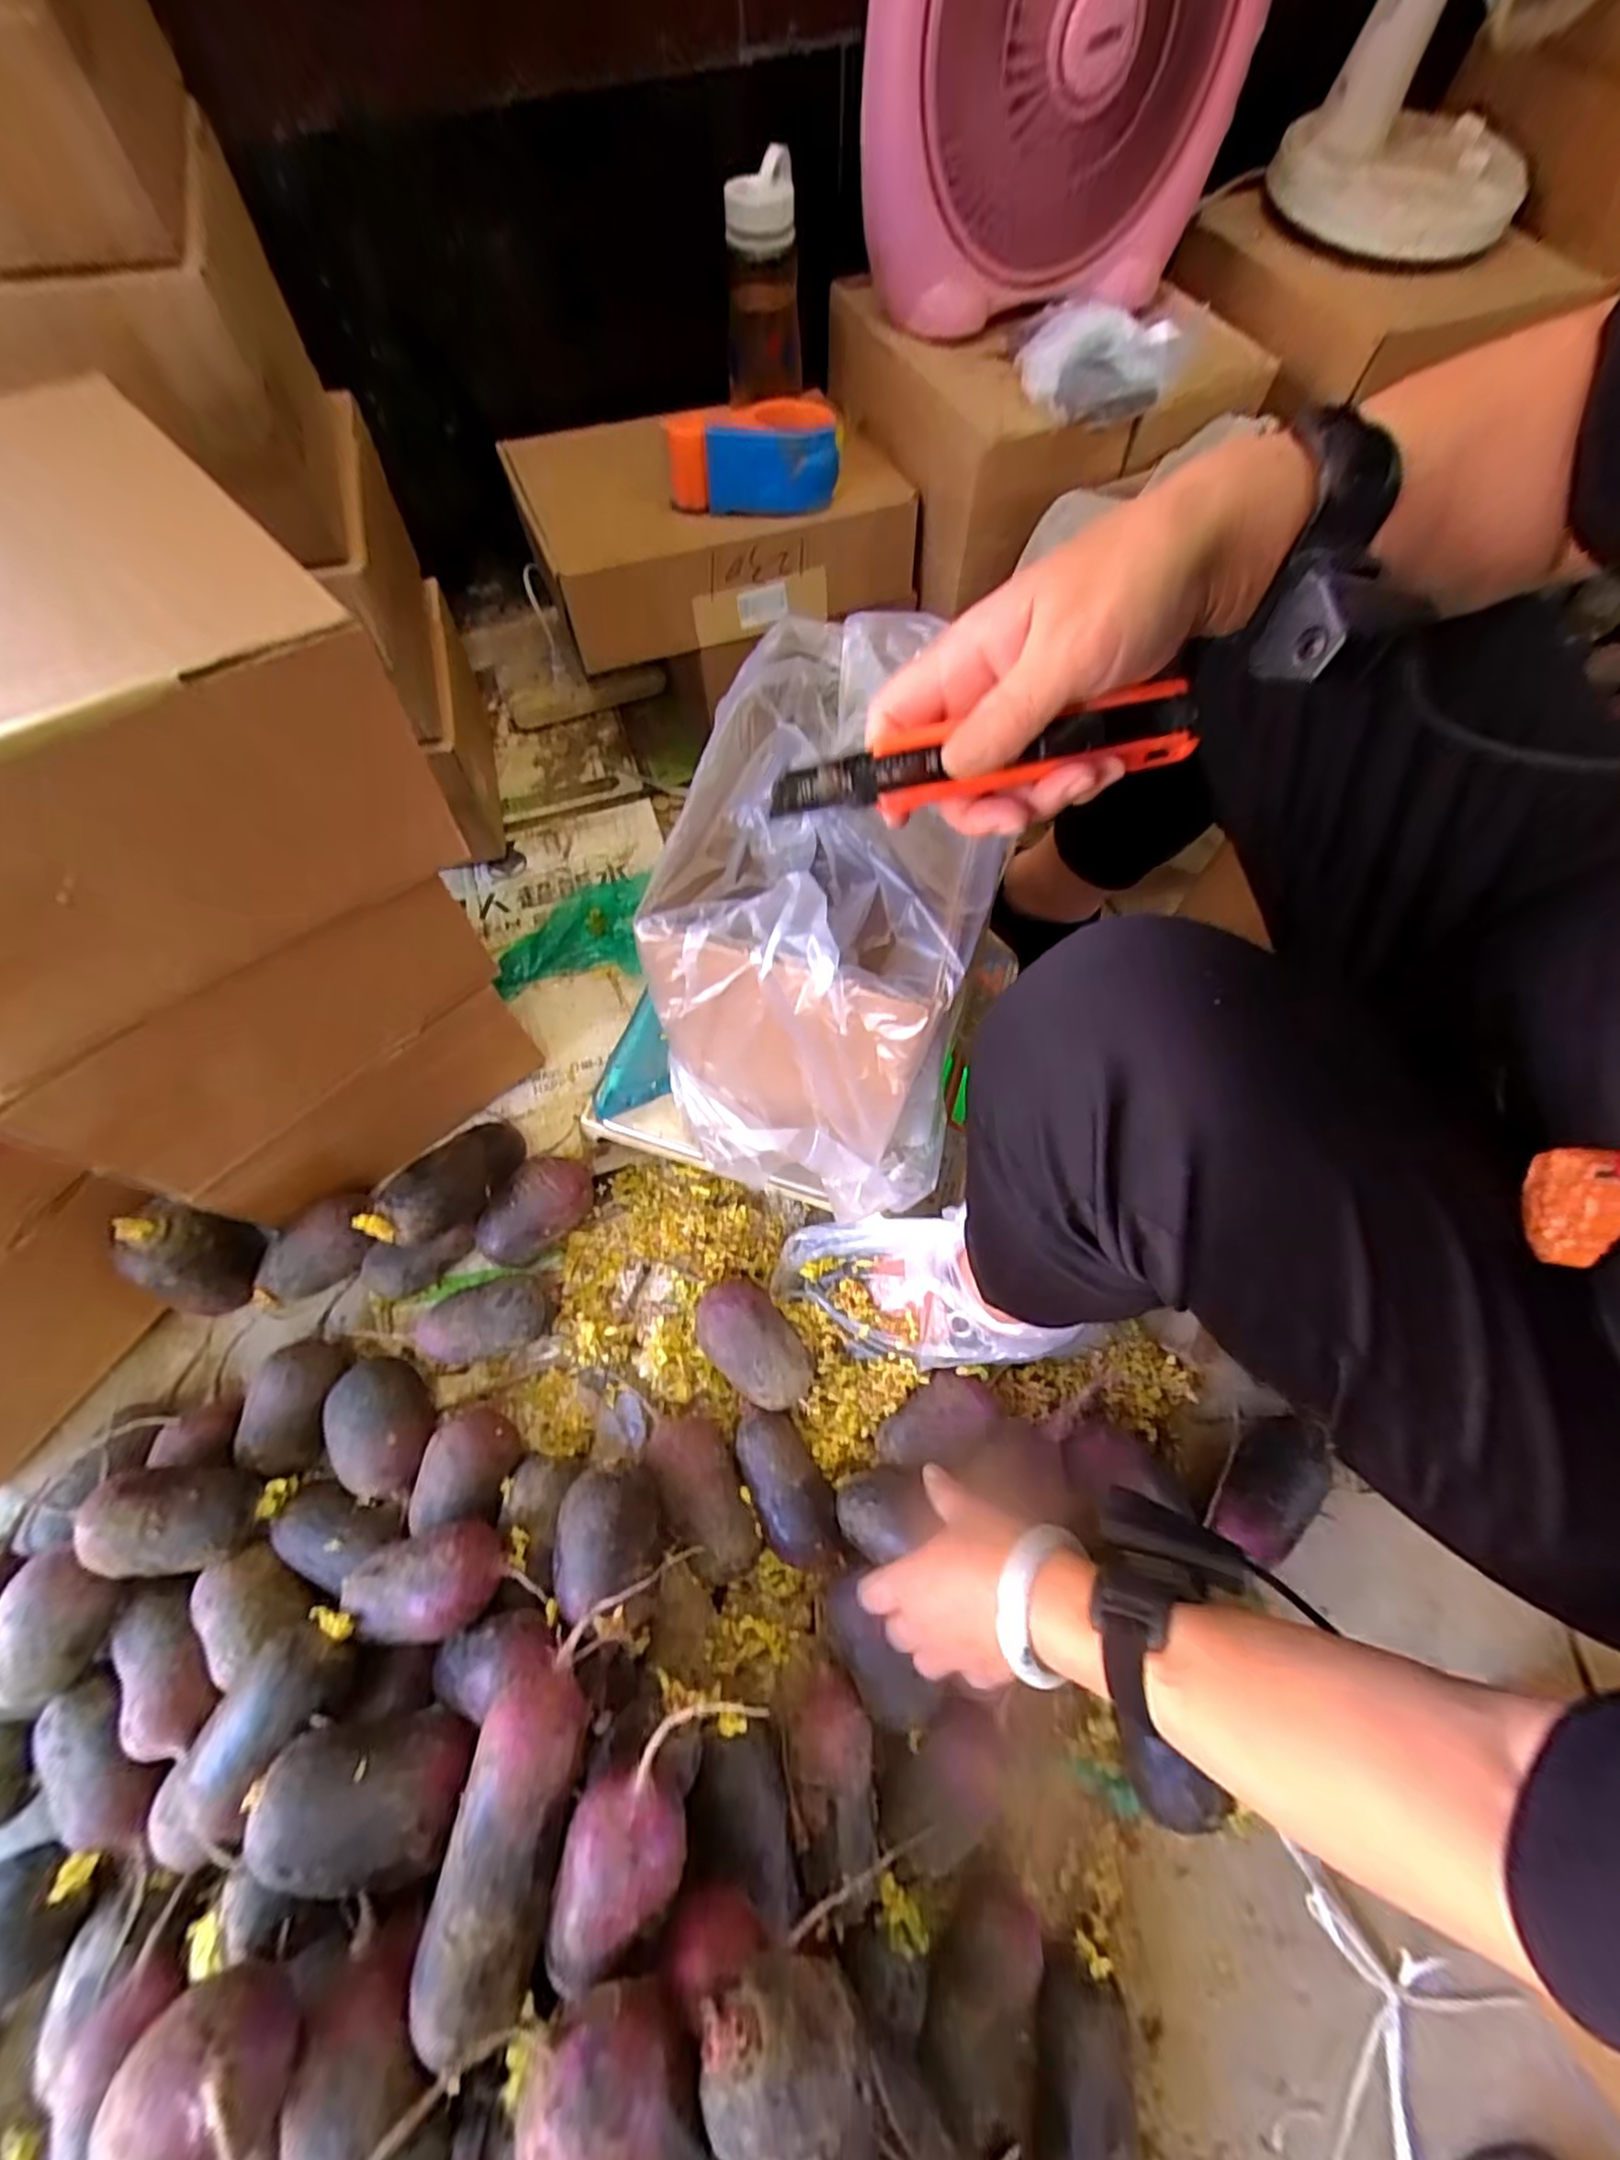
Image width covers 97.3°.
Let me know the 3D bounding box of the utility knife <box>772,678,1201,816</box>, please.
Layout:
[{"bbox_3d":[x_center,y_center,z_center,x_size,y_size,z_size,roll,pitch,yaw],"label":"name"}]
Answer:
[{"bbox_3d":[0.071,-0.125,0.275,0.177,0.021,0.022,-14,68,-9],"label":"utility knife"}]

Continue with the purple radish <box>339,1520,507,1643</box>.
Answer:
[{"bbox_3d":[-0.247,0.325,0.459,0.098,0.046,0.061,-17,68,-7],"label":"purple radish"}]

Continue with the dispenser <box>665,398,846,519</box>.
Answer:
[{"bbox_3d":[-0.045,-0.574,0.654,0.148,0.068,0.091,11,67,4],"label":"dispenser"}]

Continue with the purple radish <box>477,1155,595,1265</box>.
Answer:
[{"bbox_3d":[-0.227,0.111,0.599,0.063,0.061,0.101,36,70,12],"label":"purple radish"}]

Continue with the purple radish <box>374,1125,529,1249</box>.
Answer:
[{"bbox_3d":[-0.275,0.073,0.569,0.054,0.045,0.136,27,34,9],"label":"purple radish"}]

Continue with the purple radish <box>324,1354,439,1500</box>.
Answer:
[{"bbox_3d":[-0.320,0.260,0.540,0.064,0.062,0.097,-23,69,-12],"label":"purple radish"}]

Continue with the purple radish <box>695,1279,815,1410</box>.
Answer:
[{"bbox_3d":[-0.045,0.206,0.562,0.064,0.062,0.107,-41,73,-16],"label":"purple radish"}]

